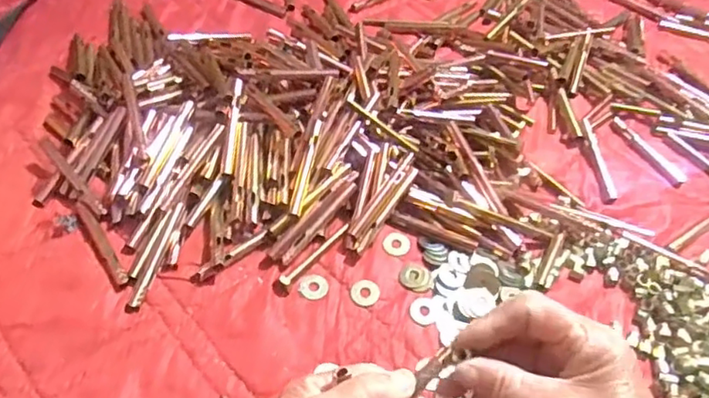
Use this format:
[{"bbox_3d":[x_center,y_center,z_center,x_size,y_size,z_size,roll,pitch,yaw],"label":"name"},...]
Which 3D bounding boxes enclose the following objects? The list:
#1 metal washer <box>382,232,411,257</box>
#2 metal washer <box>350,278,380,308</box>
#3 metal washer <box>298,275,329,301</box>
[{"bbox_3d":[0.034,0.037,0.486,0.022,0.004,0.022,3,52,-4],"label":"metal washer"},{"bbox_3d":[0.008,0.072,0.456,0.022,0.004,0.021,3,52,-4],"label":"metal washer"},{"bbox_3d":[-0.031,0.068,0.456,0.021,0.004,0.022,3,52,-4],"label":"metal washer"}]

